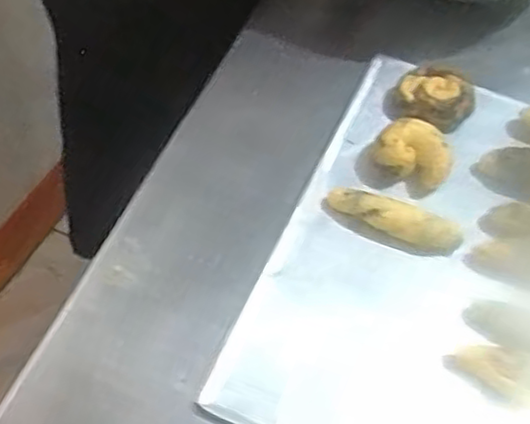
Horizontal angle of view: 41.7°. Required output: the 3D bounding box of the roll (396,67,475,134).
[{"bbox_3d":[0.136,-0.090,0.562,0.061,0.037,0.047,21,52,11],"label":"roll"}]

